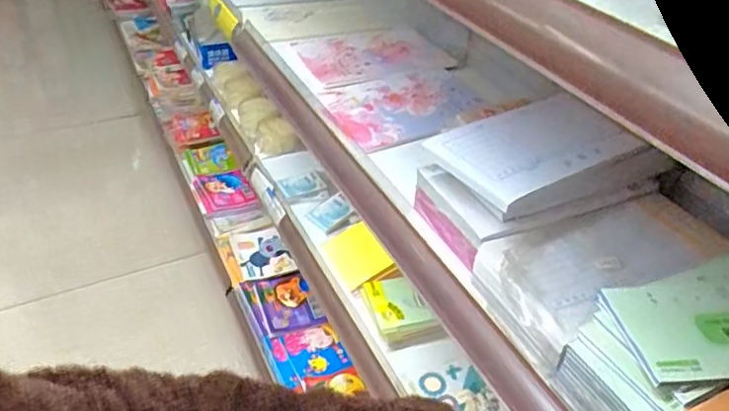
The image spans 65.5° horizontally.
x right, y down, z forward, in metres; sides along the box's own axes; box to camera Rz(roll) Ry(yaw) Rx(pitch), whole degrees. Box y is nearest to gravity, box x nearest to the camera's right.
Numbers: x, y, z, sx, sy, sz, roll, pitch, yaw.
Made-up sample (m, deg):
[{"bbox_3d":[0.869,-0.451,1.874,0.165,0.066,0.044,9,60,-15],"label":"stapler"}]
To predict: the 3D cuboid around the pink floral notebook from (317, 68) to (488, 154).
[{"bbox_3d":[0.061,-0.133,0.725,0.218,0.006,0.149,-18,44,-25],"label":"pink floral notebook"}]

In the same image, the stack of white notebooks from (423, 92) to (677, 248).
[{"bbox_3d":[0.157,-0.038,0.520,0.196,0.057,0.111,-18,44,-25],"label":"stack of white notebooks"}]

